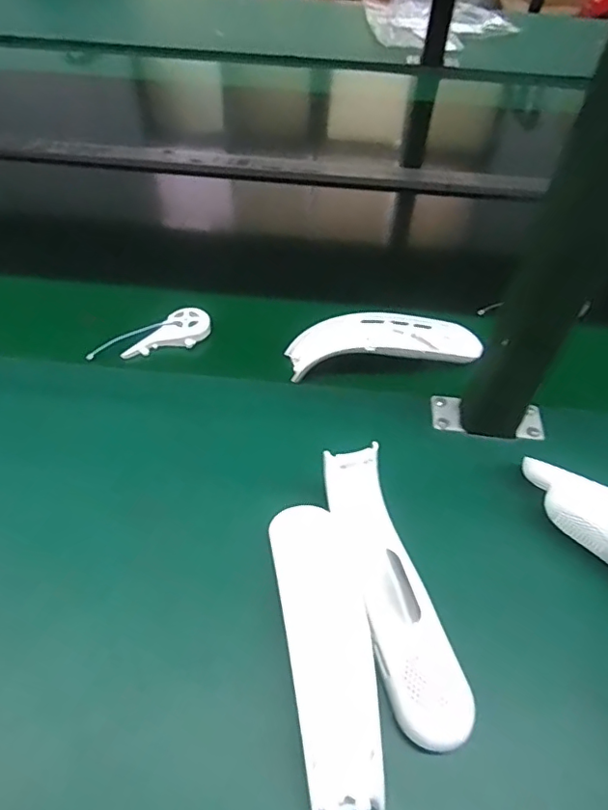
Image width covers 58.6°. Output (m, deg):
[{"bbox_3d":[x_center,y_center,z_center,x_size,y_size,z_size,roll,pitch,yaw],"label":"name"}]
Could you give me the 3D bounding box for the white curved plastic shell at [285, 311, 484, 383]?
[{"bbox_3d":[0.085,-0.063,0.552,0.199,0.041,0.058,-9,51,-10],"label":"white curved plastic shell"}]

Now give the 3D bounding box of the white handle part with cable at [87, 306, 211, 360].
[{"bbox_3d":[-0.161,-0.075,0.570,0.124,0.018,0.048,-11,51,-11],"label":"white handle part with cable"}]

